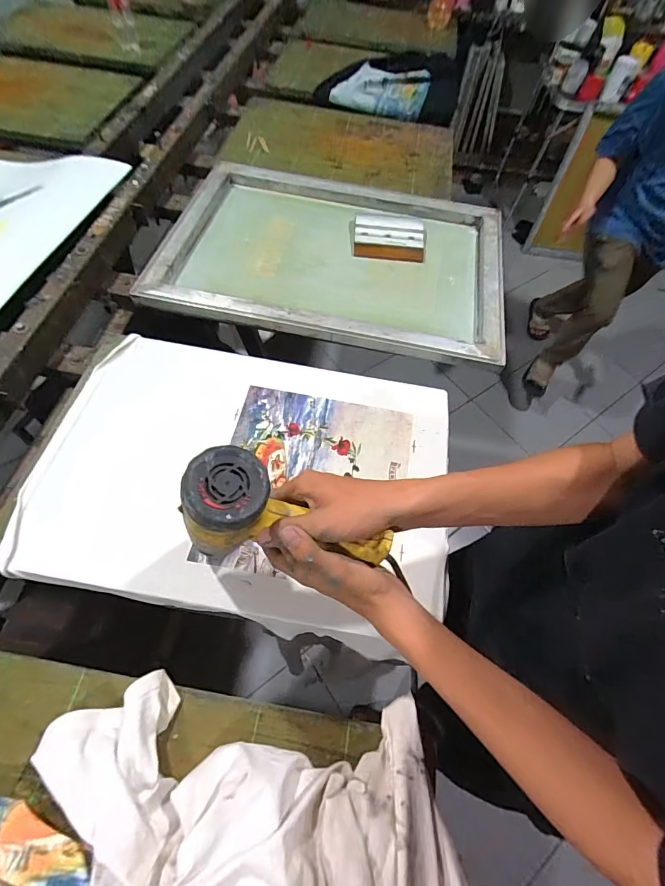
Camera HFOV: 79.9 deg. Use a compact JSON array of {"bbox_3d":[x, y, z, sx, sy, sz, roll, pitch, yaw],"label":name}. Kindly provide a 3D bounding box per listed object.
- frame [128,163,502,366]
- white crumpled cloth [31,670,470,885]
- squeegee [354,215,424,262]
[{"bbox_3d":[0.007,-0.398,0.814,0.673,0.033,0.462,11,60,2],"label":"frame"},{"bbox_3d":[-0.064,0.370,0.346,0.337,0.095,0.320,-13,62,-11],"label":"white crumpled cloth"},{"bbox_3d":[0.122,-0.442,0.854,0.145,0.021,0.124,6,60,-1],"label":"squeegee"}]

